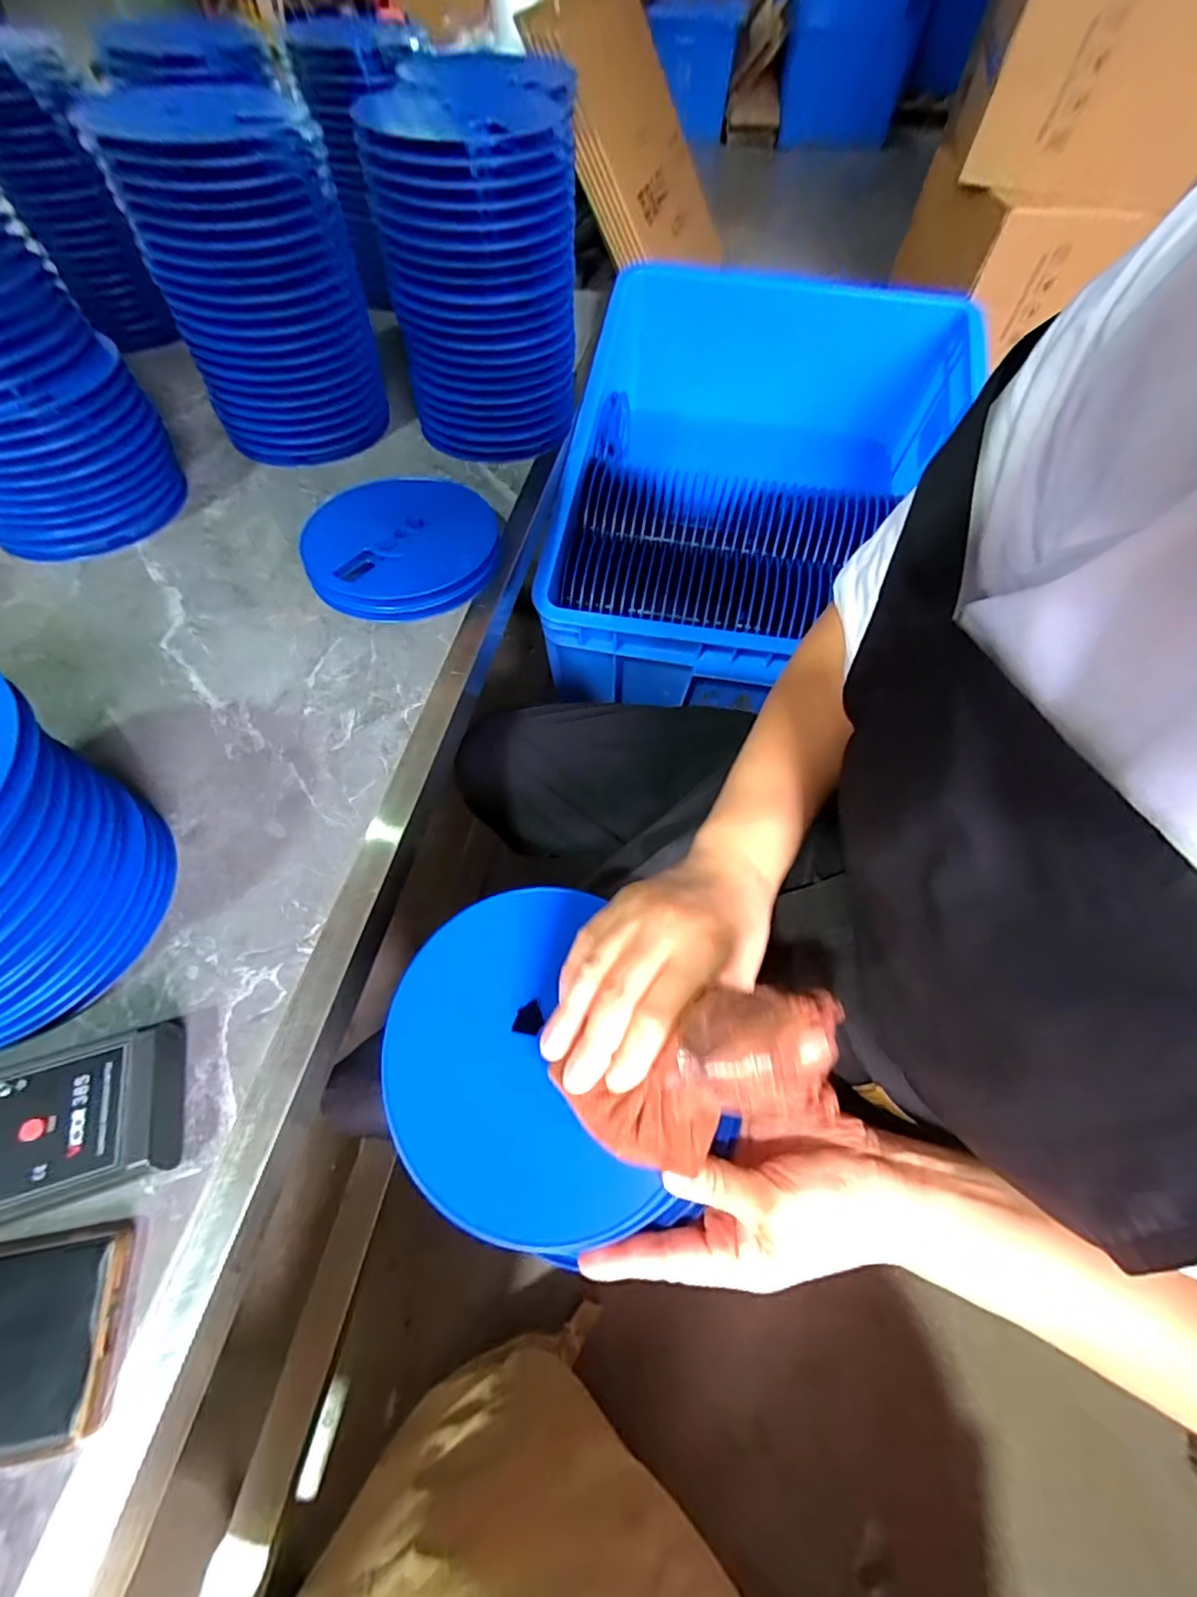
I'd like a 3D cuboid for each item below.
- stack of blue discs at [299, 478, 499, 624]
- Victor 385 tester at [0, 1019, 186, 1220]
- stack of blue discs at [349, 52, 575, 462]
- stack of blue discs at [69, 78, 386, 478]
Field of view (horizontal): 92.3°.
[{"bbox_3d":[-0.184,-0.239,0.545,0.173,0.033,0.167,-16,61,-13],"label":"stack of blue discs"},{"bbox_3d":[-0.285,0.165,0.291,0.135,0.028,0.078,-14,60,-11],"label":"Victor 385 tester"},{"bbox_3d":[-0.114,-0.519,0.585,0.171,0.269,0.181,-1,59,-4],"label":"stack of blue discs"},{"bbox_3d":[-0.323,-0.491,0.561,0.174,0.259,0.160,-18,61,-14],"label":"stack of blue discs"}]

